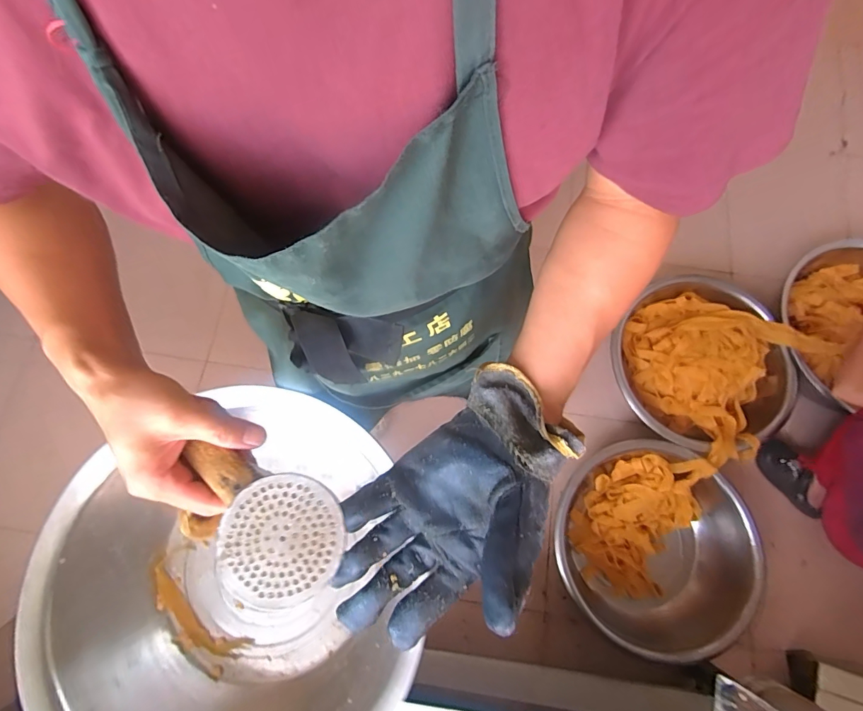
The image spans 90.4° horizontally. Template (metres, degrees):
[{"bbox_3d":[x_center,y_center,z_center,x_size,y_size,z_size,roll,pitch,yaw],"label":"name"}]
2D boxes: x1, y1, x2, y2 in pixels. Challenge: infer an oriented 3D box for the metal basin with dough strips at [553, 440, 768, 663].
[{"bbox_3d":[0.638,0.523,1.217,0.494,0.201,0.521,0,74,0],"label":"metal basin with dough strips"}]

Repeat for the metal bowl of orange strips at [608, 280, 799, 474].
[{"bbox_3d":[0.835,0.031,1.361,0.516,0.159,0.565,-20,75,-5],"label":"metal bowl of orange strips"}]

